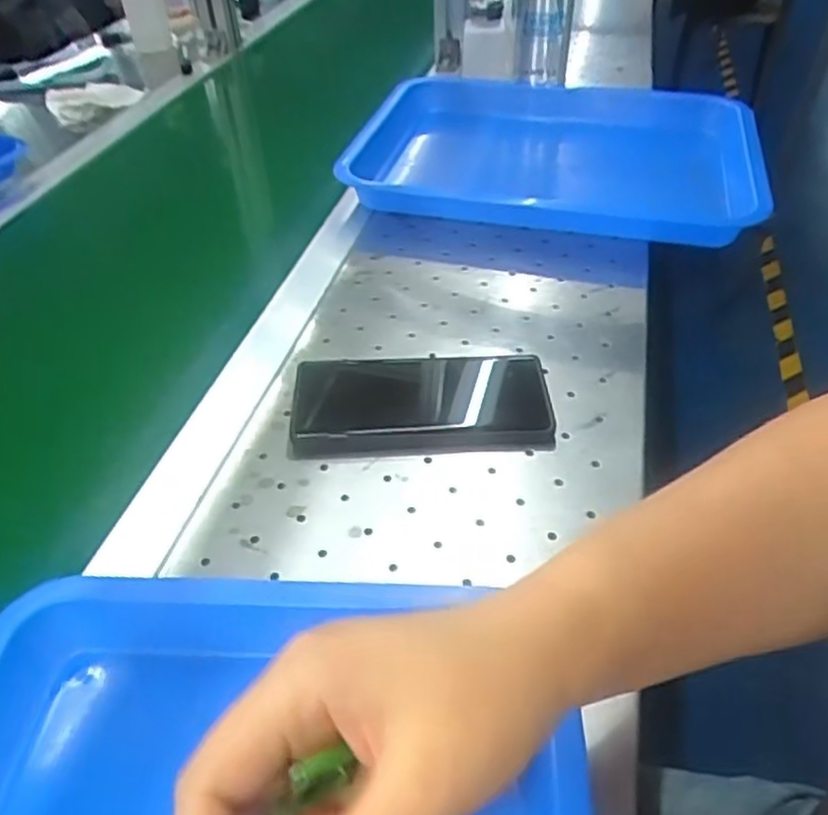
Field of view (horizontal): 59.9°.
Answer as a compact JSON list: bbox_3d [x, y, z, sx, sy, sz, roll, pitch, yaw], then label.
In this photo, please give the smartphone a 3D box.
[{"bbox_3d":[0.005,-0.005,0.459,0.160,0.015,0.076,-1,51,-3],"label":"smartphone"}]

